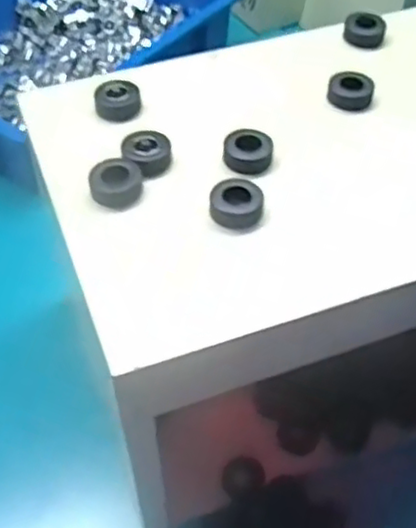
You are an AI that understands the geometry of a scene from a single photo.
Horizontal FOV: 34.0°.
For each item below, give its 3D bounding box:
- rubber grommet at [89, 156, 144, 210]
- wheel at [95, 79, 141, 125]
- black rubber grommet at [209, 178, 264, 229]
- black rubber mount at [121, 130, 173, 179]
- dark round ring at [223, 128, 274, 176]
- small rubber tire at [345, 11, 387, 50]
[{"bbox_3d":[-0.065,-0.058,0.487,0.037,0.018,0.034,-3,48,-6],"label":"rubber grommet"},{"bbox_3d":[-0.073,-0.135,0.555,0.036,0.016,0.040,-3,48,-6],"label":"wheel"},{"bbox_3d":[0.020,-0.043,0.477,0.036,0.017,0.031,5,48,1],"label":"black rubber grommet"},{"bbox_3d":[-0.045,-0.083,0.510,0.036,0.016,0.036,2,48,-2],"label":"black rubber mount"},{"bbox_3d":[0.030,-0.085,0.515,0.036,0.019,0.030,0,48,-3],"label":"dark round ring"},{"bbox_3d":[0.144,-0.216,0.627,0.037,0.019,0.029,9,48,5],"label":"small rubber tire"}]

